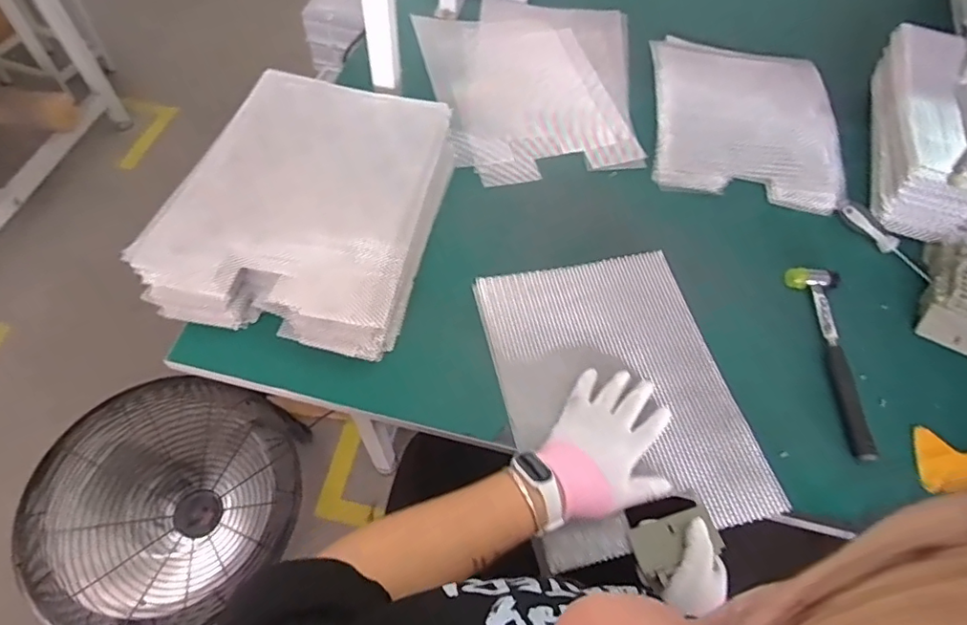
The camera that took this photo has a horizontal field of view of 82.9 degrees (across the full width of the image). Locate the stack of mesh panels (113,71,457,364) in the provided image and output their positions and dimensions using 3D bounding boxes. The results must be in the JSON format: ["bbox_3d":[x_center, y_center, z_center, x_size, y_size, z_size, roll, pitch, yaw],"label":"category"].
[{"bbox_3d":[-0.206,-0.133,0.663,0.267,0.100,0.337,12,59,4],"label":"stack of mesh panels"}]

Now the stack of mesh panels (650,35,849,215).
[{"bbox_3d":[0.401,-0.303,0.854,0.272,0.031,0.335,8,59,1],"label":"stack of mesh panels"}]

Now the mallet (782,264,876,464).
[{"bbox_3d":[0.425,0.051,0.649,0.055,0.025,0.243,0,59,-3],"label":"mallet"}]

